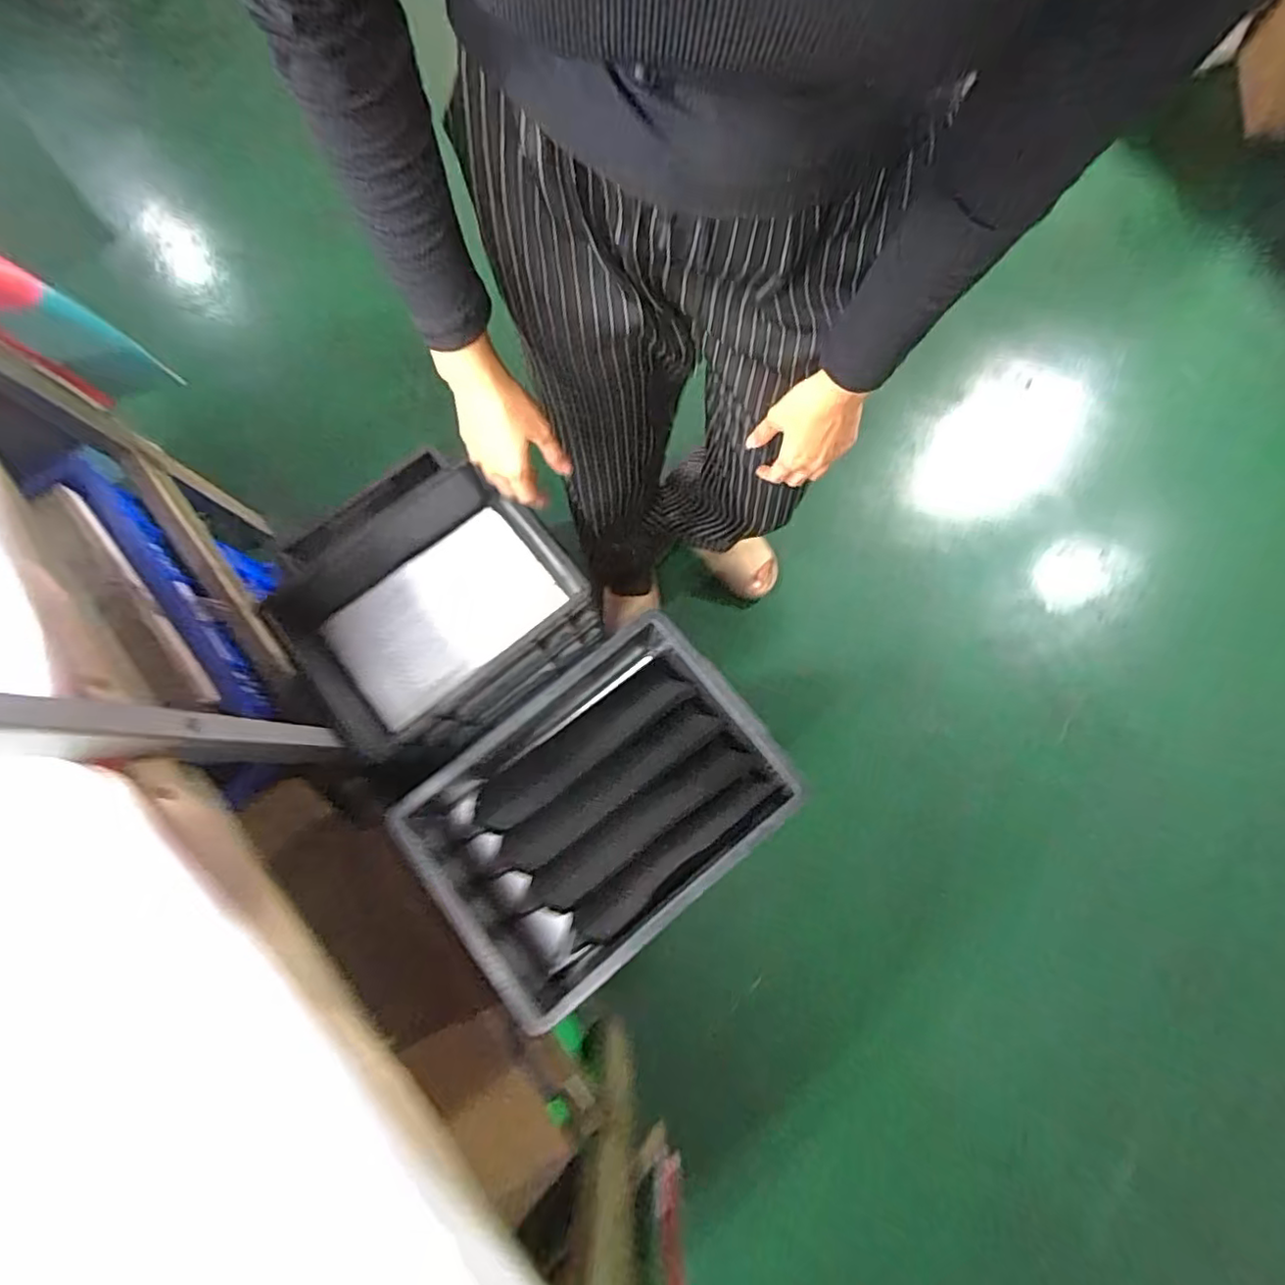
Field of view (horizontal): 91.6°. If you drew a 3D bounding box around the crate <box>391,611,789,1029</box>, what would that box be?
[{"bbox_3d":[-0.041,0.164,0.646,0.331,0.103,0.241,-40,82,-7],"label":"crate"}]

